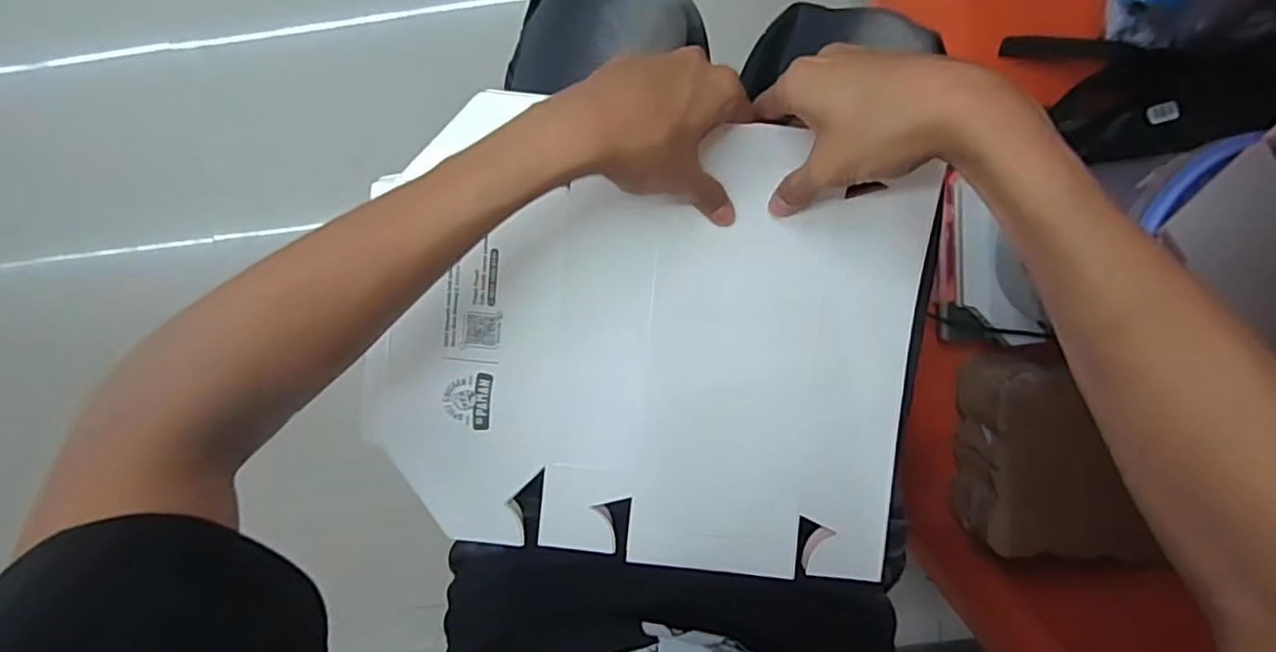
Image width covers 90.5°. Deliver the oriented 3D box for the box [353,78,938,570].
[{"bbox_3d":[0.007,0.015,0.406,0.337,0.022,0.275,9,100,0],"label":"box"}]

